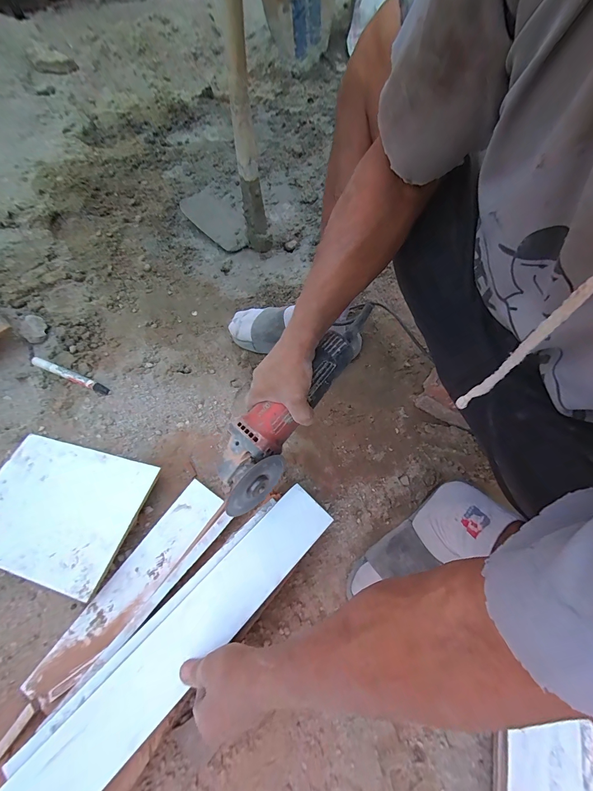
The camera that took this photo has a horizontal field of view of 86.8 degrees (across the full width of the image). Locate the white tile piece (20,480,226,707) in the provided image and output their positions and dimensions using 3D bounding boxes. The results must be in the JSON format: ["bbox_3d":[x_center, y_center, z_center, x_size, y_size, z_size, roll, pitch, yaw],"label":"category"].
[{"bbox_3d":[-0.222,0.253,0.432,0.059,0.009,0.293,34,64,11],"label":"white tile piece"}]

